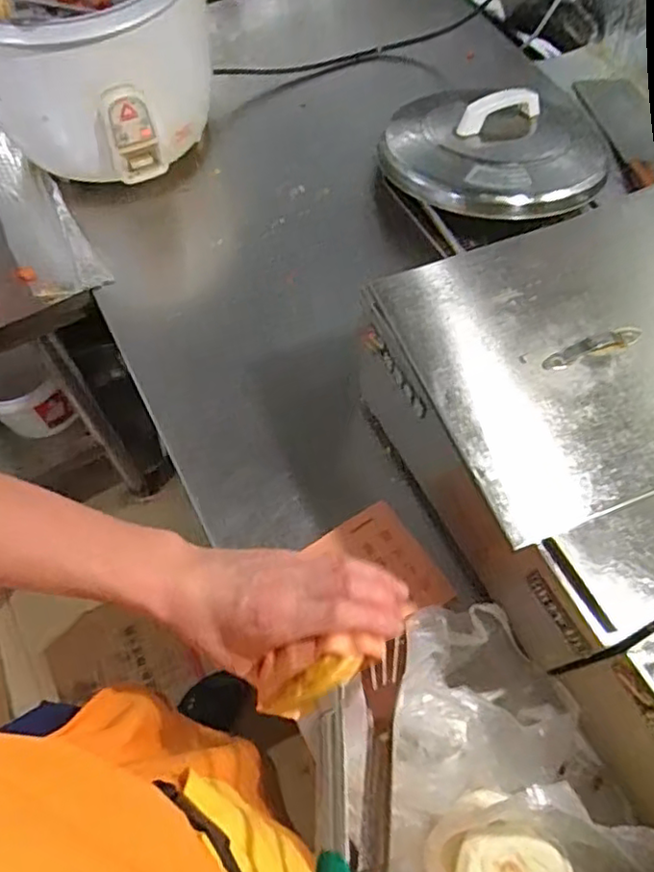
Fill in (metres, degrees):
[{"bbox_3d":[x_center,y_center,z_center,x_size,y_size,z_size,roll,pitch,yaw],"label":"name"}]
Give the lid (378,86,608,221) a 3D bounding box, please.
[{"bbox_3d":[0.237,-0.403,0.864,0.307,0.088,0.271,-6,64,-4],"label":"lid"}]

